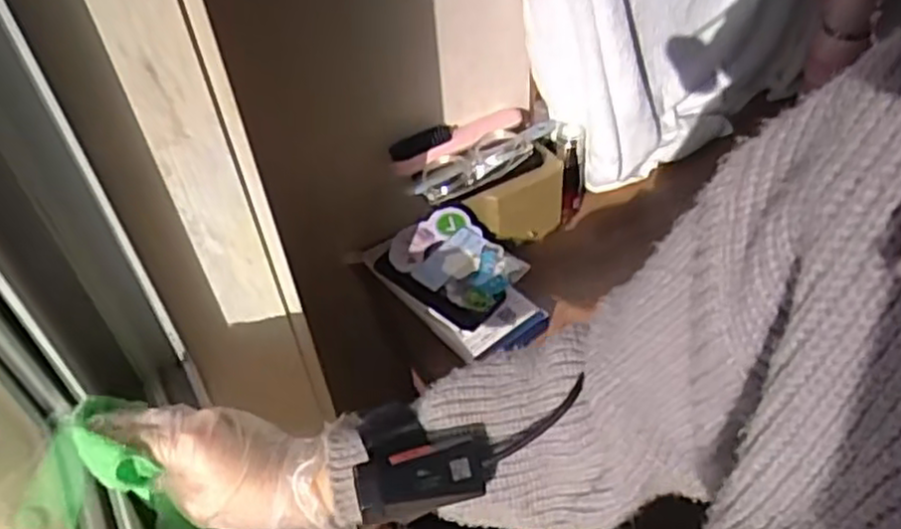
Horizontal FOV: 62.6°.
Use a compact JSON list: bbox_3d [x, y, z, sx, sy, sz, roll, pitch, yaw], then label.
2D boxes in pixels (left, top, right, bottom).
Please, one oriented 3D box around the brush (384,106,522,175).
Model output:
[{"bbox_3d":[0.014,-0.165,0.957,0.189,0.033,0.051,-24,48,-18],"label":"brush"}]

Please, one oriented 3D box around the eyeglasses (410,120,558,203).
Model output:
[{"bbox_3d":[0.048,-0.134,0.934,0.202,0.026,0.058,-23,48,-17],"label":"eyeglasses"}]

